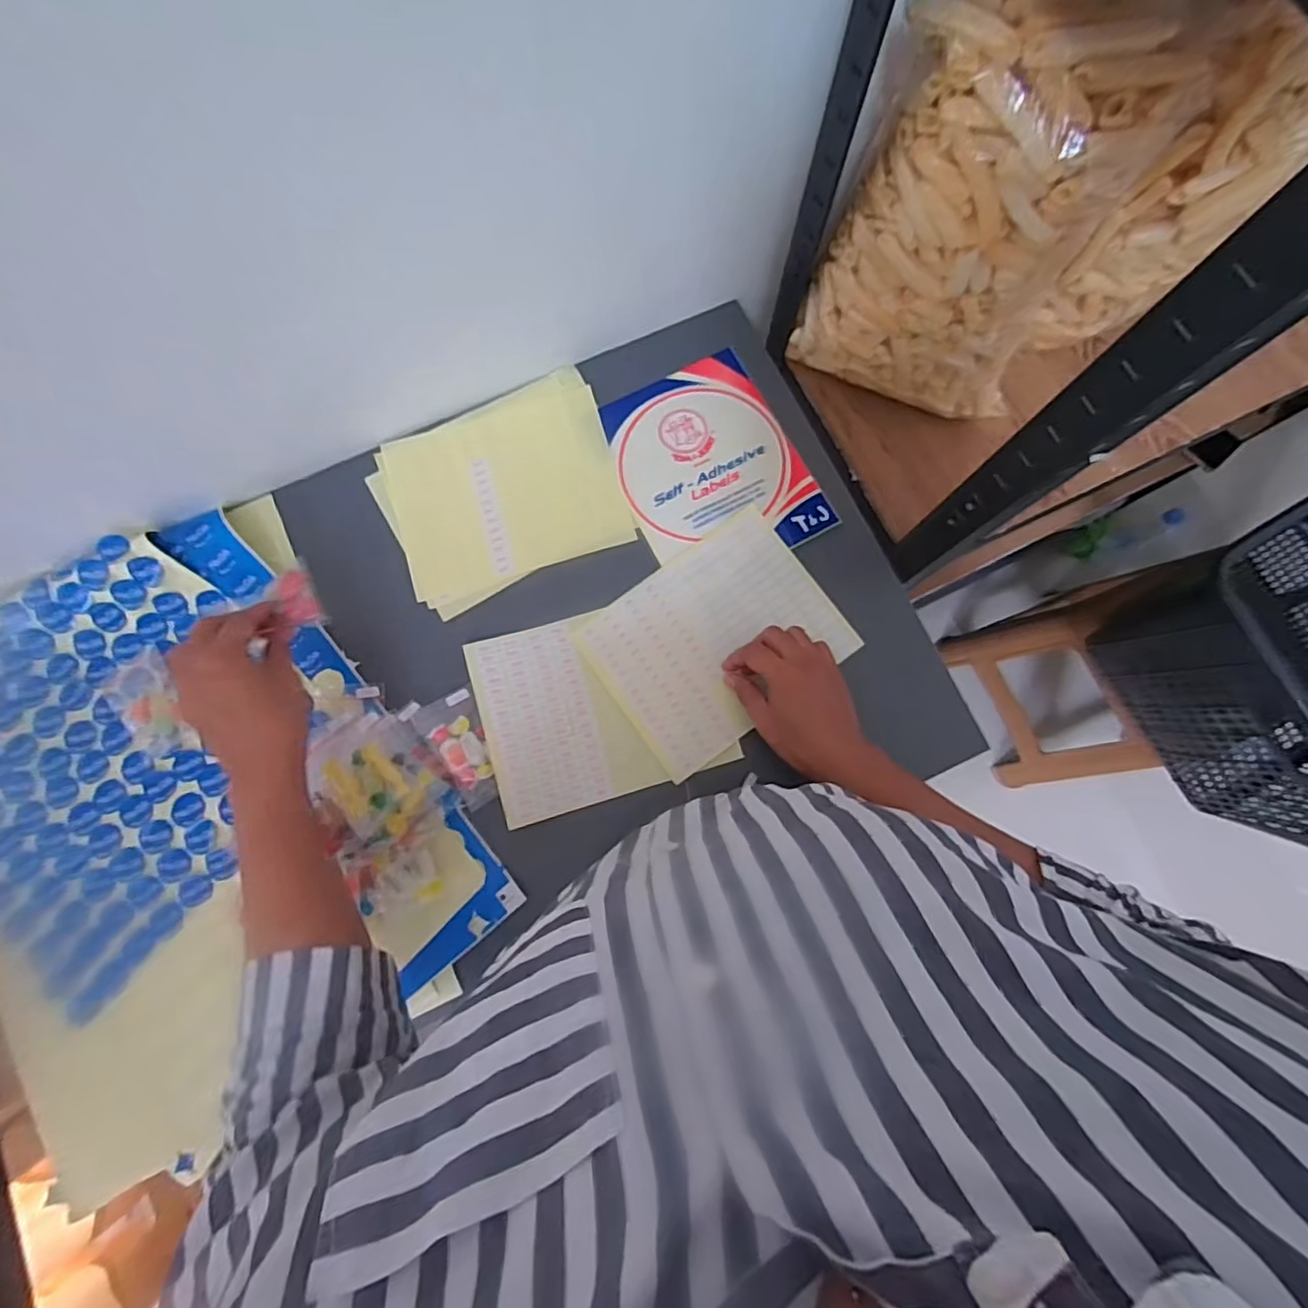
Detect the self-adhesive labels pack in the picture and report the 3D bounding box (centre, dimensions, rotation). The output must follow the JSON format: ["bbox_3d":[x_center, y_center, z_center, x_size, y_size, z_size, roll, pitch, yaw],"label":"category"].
[{"bbox_3d":[0.051,-0.174,0.557,0.163,0.006,0.201,-26,80,-4],"label":"self-adhesive labels pack"}]

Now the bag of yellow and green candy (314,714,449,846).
[{"bbox_3d":[-0.224,0.098,0.485,0.074,0.023,0.090,-35,81,-23],"label":"bag of yellow and green candy"}]

